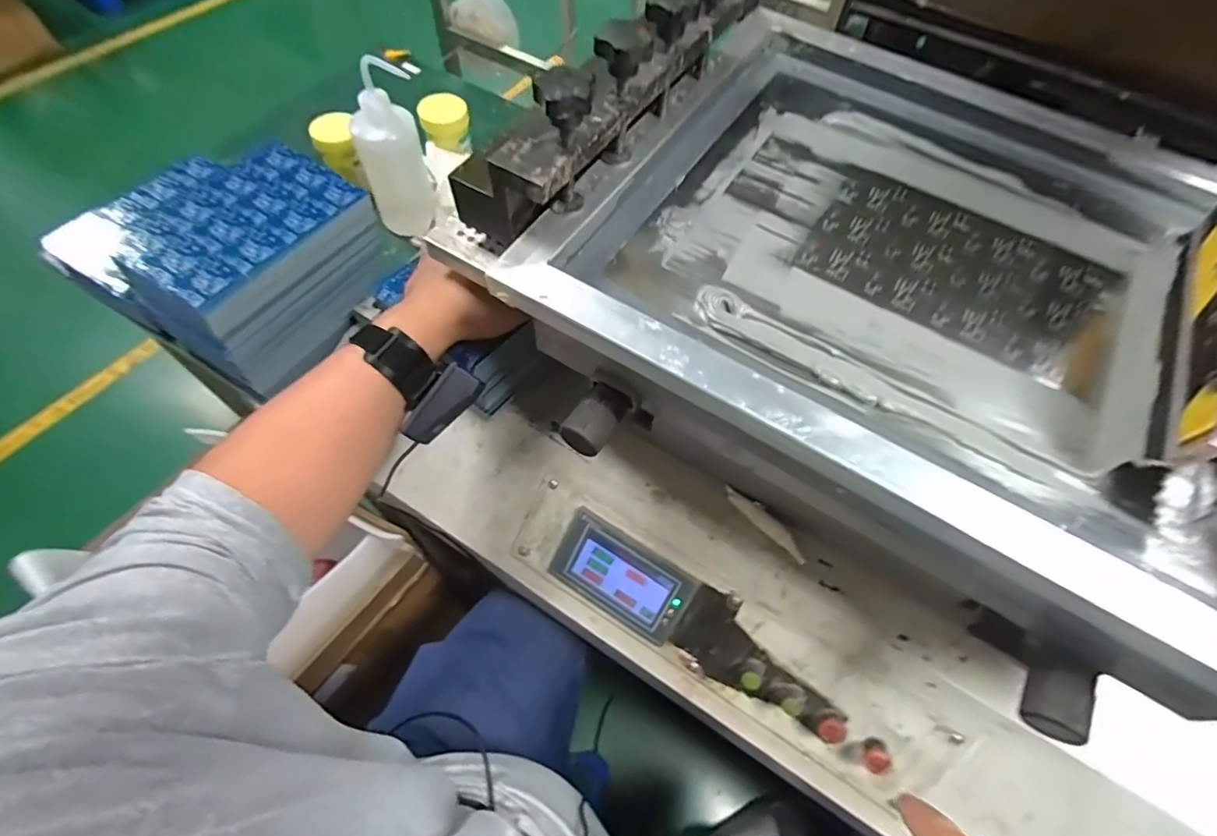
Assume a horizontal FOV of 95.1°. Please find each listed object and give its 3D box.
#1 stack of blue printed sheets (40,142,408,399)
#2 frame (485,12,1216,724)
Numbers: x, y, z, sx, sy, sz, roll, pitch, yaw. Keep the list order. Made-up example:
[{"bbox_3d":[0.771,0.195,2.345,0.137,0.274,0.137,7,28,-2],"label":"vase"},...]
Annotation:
[{"bbox_3d":[-0.366,-0.162,0.567,0.158,0.129,0.220,30,66,11],"label":"stack of blue printed sheets"},{"bbox_3d":[0.226,-0.112,0.392,0.452,0.046,0.418,32,66,12],"label":"frame"}]

